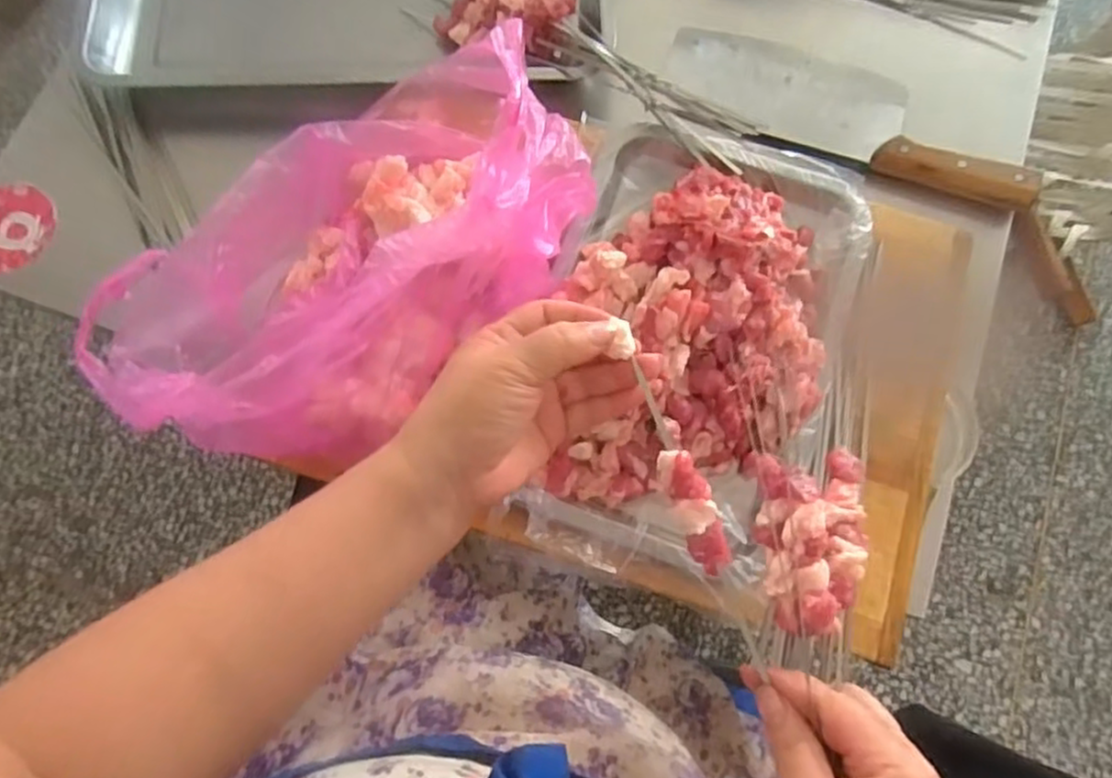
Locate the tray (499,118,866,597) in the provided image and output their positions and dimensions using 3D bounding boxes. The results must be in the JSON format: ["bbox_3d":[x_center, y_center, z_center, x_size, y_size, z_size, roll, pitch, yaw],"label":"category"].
[{"bbox_3d":[0.098,-0.035,0.505,0.197,0.083,0.330,18,76,5],"label":"tray"}]

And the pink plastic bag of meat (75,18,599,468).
[{"bbox_3d":[-0.134,-0.088,0.464,0.189,0.123,0.322,43,80,11],"label":"pink plastic bag of meat"}]

